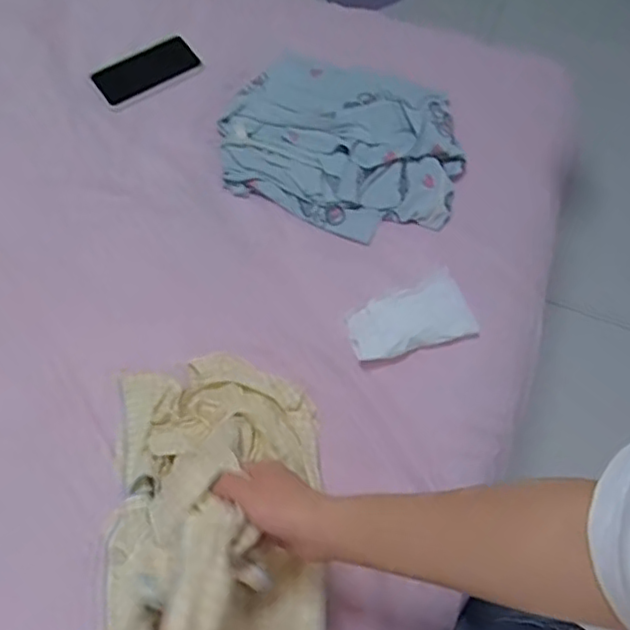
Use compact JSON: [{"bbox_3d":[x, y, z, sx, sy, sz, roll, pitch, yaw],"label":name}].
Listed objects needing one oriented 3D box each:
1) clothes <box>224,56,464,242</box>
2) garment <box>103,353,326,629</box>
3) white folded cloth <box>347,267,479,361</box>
[{"bbox_3d":[0.038,-0.237,0.869,0.321,0.032,0.245,21,69,7],"label":"clothes"},{"bbox_3d":[-0.085,0.228,0.594,0.217,0.225,0.486,-9,37,-5],"label":"garment"},{"bbox_3d":[0.115,0.006,0.790,0.150,0.015,0.084,-20,70,-9],"label":"white folded cloth"}]

